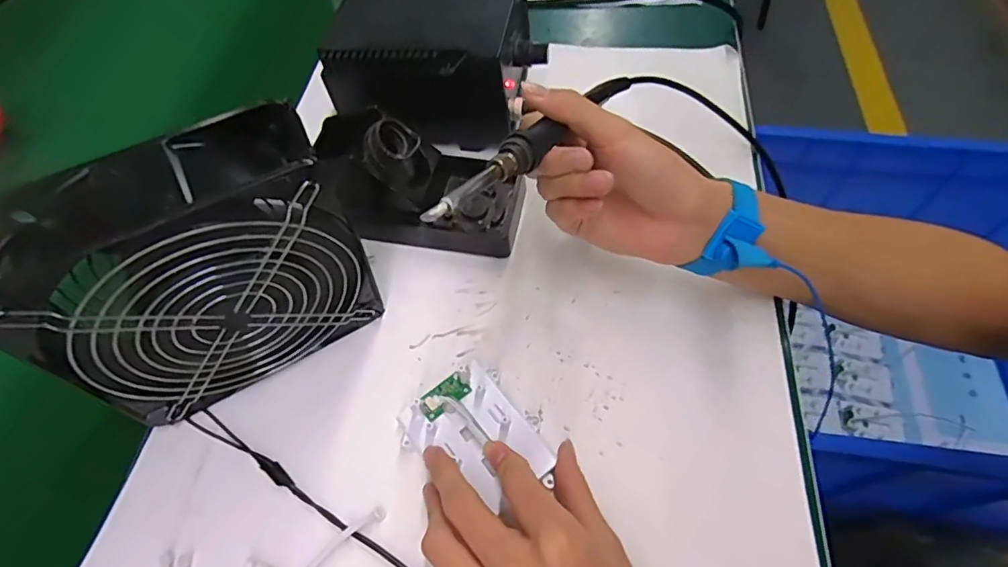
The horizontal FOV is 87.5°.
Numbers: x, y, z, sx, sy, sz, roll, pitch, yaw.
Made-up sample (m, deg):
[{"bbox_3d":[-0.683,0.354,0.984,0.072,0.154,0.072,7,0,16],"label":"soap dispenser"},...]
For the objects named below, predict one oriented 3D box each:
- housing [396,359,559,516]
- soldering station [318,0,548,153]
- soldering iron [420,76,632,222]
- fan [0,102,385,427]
[{"bbox_3d":[-0.014,0.089,0.307,0.064,0.012,0.079,-37,66,-19],"label":"housing"},{"bbox_3d":[-0.050,-0.186,0.429,0.160,0.086,0.114,6,59,5],"label":"soldering station"},{"bbox_3d":[0.025,-0.087,0.301,0.016,0.015,0.215,29,46,17],"label":"soldering iron"},{"bbox_3d":[-0.152,-0.001,0.283,0.149,0.150,0.062,-30,62,-15],"label":"fan"}]

